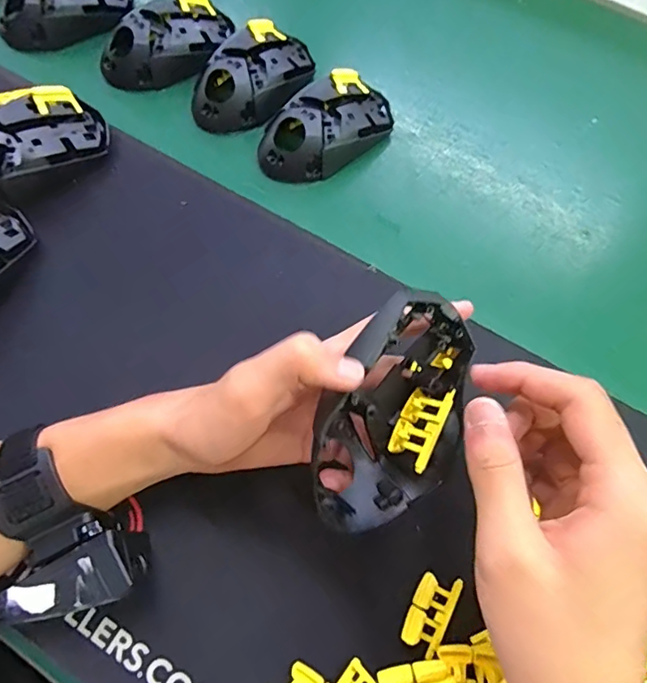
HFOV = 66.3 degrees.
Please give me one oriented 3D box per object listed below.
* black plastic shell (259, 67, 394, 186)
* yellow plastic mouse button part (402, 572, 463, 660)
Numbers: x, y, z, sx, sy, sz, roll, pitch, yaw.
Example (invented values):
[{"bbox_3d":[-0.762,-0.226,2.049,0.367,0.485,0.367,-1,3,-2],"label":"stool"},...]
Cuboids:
[{"bbox_3d":[0.001,-0.172,0.394,0.113,0.037,0.061,-35,74,-15],"label":"black plastic shell"},{"bbox_3d":[0.060,0.147,0.270,0.024,0.009,0.042,29,70,9],"label":"yellow plastic mouse button part"}]

